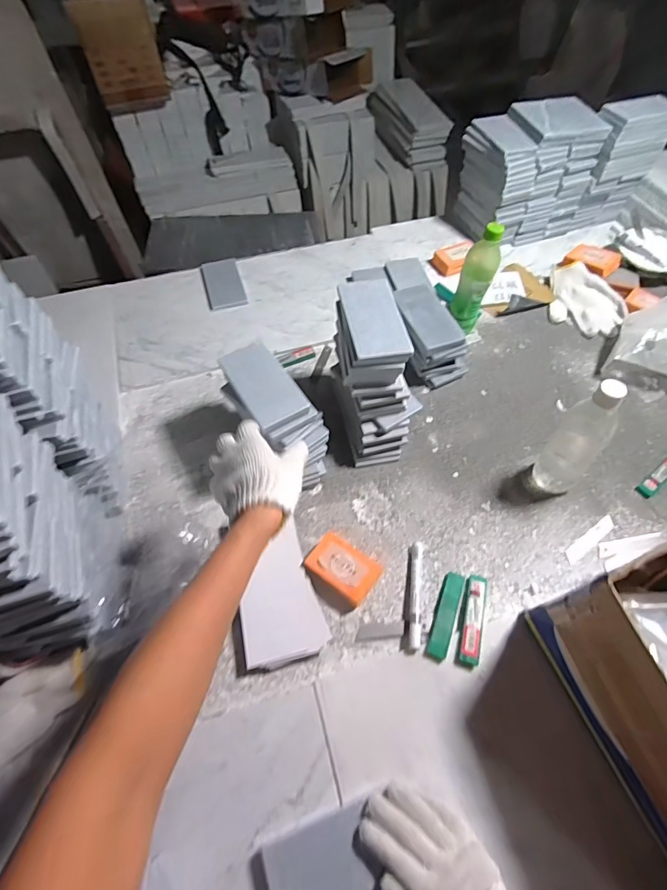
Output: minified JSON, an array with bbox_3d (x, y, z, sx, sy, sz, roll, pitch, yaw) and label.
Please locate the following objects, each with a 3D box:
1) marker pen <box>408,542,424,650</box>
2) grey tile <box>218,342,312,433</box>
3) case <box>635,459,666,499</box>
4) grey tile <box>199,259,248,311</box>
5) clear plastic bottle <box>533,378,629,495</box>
[{"bbox_3d":[0.114,0.202,0.581,0.017,0.018,0.143,8,60,4],"label":"marker pen"},{"bbox_3d":[-0.104,-0.090,0.622,0.075,0.020,0.145,-30,63,-15],"label":"grey tile"},{"bbox_3d":[0.546,0.047,0.698,0.122,0.011,0.023,-33,65,-18],"label":"case"},{"bbox_3d":[-0.243,-0.360,0.928,0.080,0.004,0.163,-15,61,-9],"label":"grey tile"},{"bbox_3d":[0.367,-0.009,0.617,0.068,0.207,0.078,33,65,18],"label":"clear plastic bottle"}]

